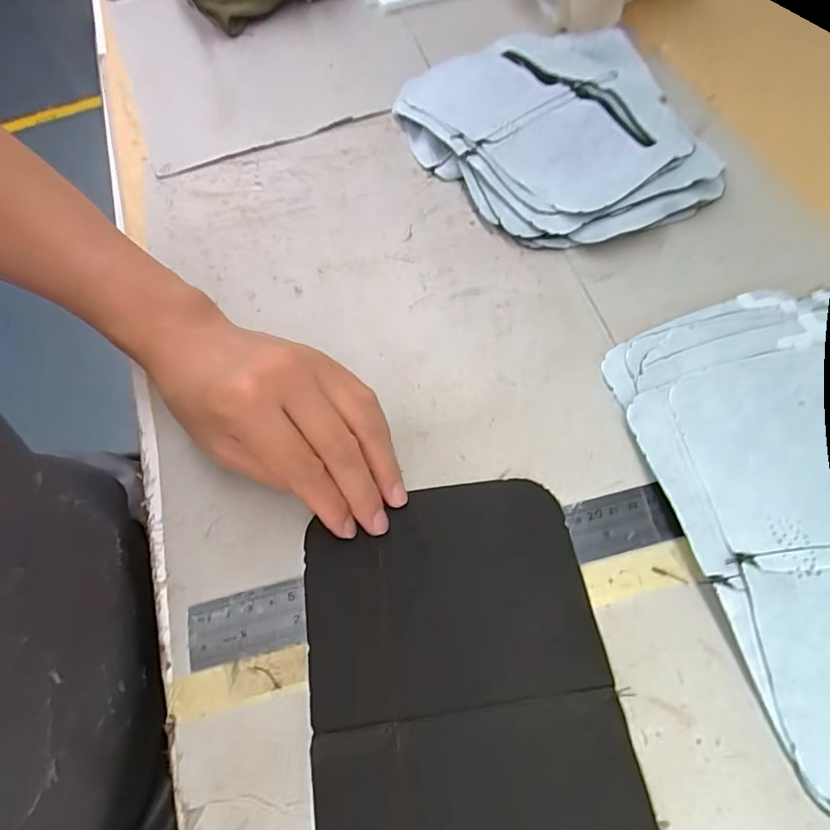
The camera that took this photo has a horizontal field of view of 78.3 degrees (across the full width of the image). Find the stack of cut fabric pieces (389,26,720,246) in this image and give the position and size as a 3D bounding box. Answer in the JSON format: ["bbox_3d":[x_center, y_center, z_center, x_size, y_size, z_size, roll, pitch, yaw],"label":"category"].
[{"bbox_3d":[0.100,-0.214,0.380,0.187,0.032,0.219,-20,62,-6],"label":"stack of cut fabric pieces"}]

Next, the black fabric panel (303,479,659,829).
[{"bbox_3d":[0.022,0.127,0.216,0.128,0.004,0.195,-8,61,-3],"label":"black fabric panel"}]

